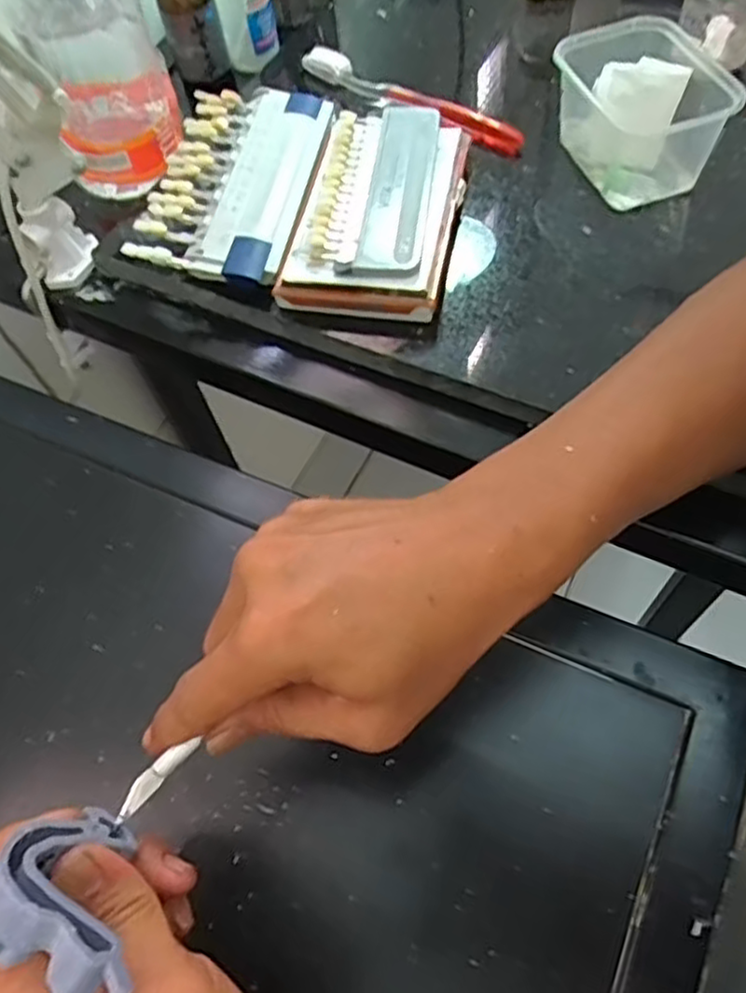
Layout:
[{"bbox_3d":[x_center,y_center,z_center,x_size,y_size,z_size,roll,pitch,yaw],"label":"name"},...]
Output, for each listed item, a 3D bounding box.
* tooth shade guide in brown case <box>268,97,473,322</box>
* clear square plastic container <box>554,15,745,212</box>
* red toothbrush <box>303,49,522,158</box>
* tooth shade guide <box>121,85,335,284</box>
[{"bbox_3d":[0.006,-0.184,0.434,0.092,0.026,0.159,9,63,10],"label":"tooth shade guide in brown case"},{"bbox_3d":[0.162,-0.234,0.438,0.084,0.067,0.110,-10,61,0],"label":"clear square plastic container"},{"bbox_3d":[0.022,-0.286,0.502,0.189,0.015,0.019,32,69,20],"label":"red toothbrush"},{"bbox_3d":[-0.089,-0.213,0.463,0.094,0.019,0.175,7,63,9],"label":"tooth shade guide"}]

